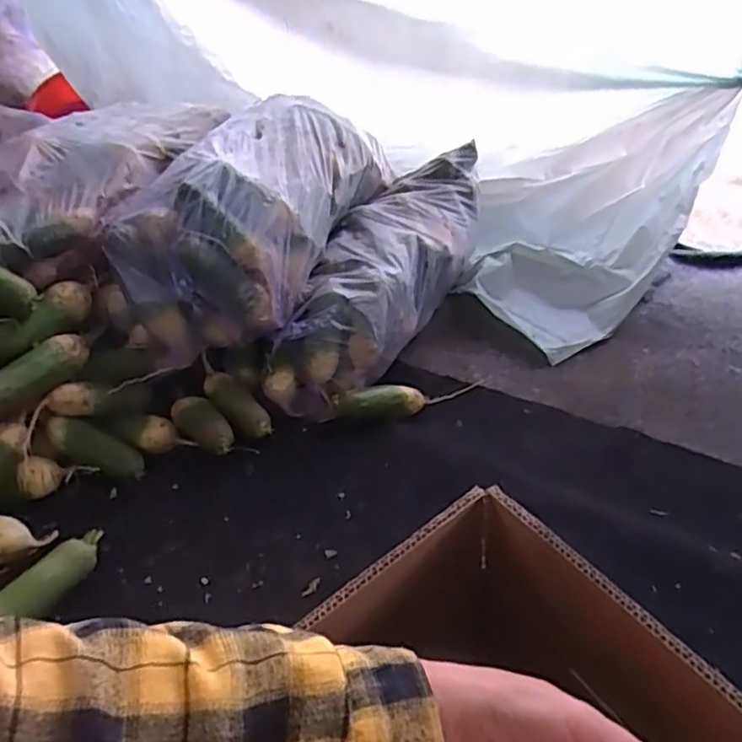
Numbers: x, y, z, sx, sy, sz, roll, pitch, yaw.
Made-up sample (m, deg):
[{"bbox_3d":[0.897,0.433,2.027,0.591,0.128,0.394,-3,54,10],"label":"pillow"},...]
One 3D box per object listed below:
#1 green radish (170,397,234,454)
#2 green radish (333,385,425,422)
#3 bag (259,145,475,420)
[{"bbox_3d":[-0.269,0.088,1.059,0.123,0.055,0.055,30,49,30],"label":"green radish"},{"bbox_3d":[0.019,0.050,1.107,0.165,0.048,0.051,-13,42,-15],"label":"green radish"},{"bbox_3d":[0.046,-0.200,1.292,0.213,0.216,0.722,14,42,16],"label":"bag"}]

